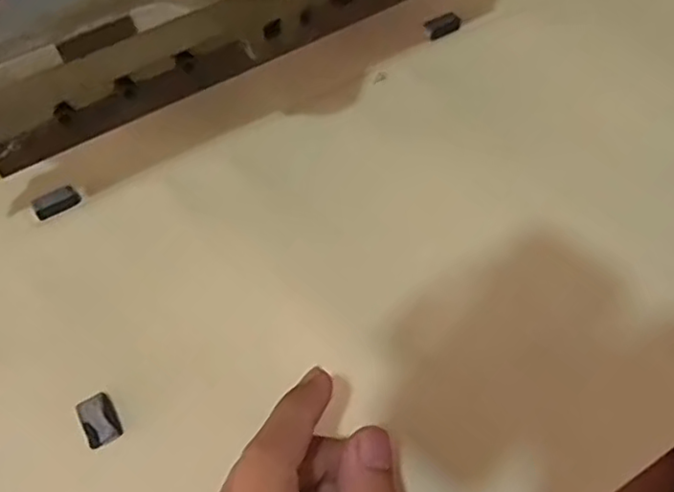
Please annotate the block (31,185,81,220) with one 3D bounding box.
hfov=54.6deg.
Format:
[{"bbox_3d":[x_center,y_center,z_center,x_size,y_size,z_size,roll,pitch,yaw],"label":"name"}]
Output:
[{"bbox_3d":[-0.156,-0.025,0.361,0.024,0.009,0.011,-29,58,-14],"label":"block"}]

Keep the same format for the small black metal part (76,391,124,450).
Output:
[{"bbox_3d":[-0.104,0.077,0.287,0.015,0.007,0.022,-29,58,-14],"label":"small black metal part"}]

